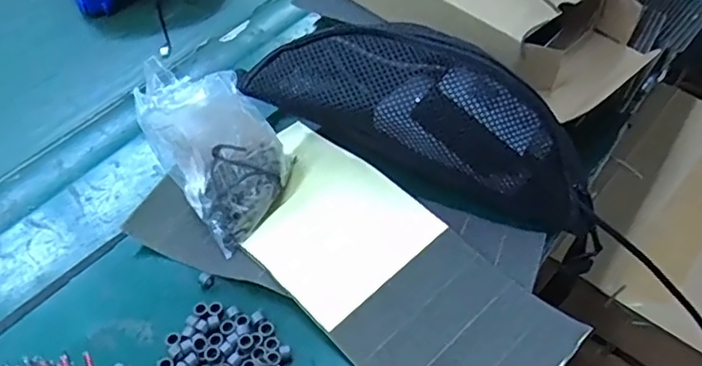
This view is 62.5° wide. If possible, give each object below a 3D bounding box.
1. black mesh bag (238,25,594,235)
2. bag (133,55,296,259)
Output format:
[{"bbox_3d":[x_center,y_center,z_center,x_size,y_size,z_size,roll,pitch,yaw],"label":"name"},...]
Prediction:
[{"bbox_3d":[0.056,-0.052,0.460,0.283,0.110,0.064,18,52,16],"label":"black mesh bag"},{"bbox_3d":[-0.104,-0.025,0.435,0.094,0.106,0.078,31,56,24],"label":"bag"}]

